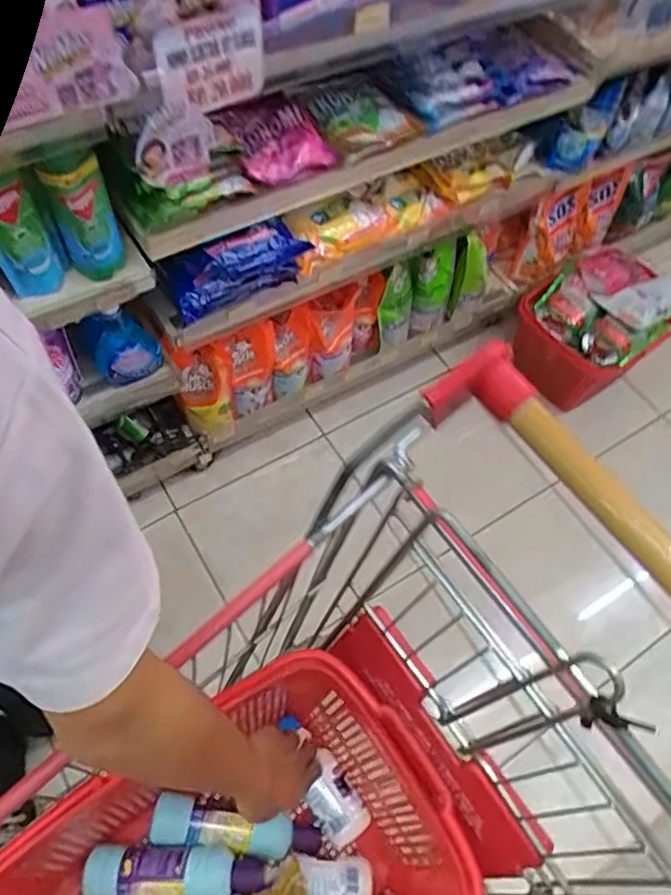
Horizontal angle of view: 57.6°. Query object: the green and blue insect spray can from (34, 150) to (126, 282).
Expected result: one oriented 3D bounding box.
[{"bbox_3d":[-0.346,-0.314,0.846,0.079,0.197,0.062,-15,62,-13],"label":"green and blue insect spray can"}]

